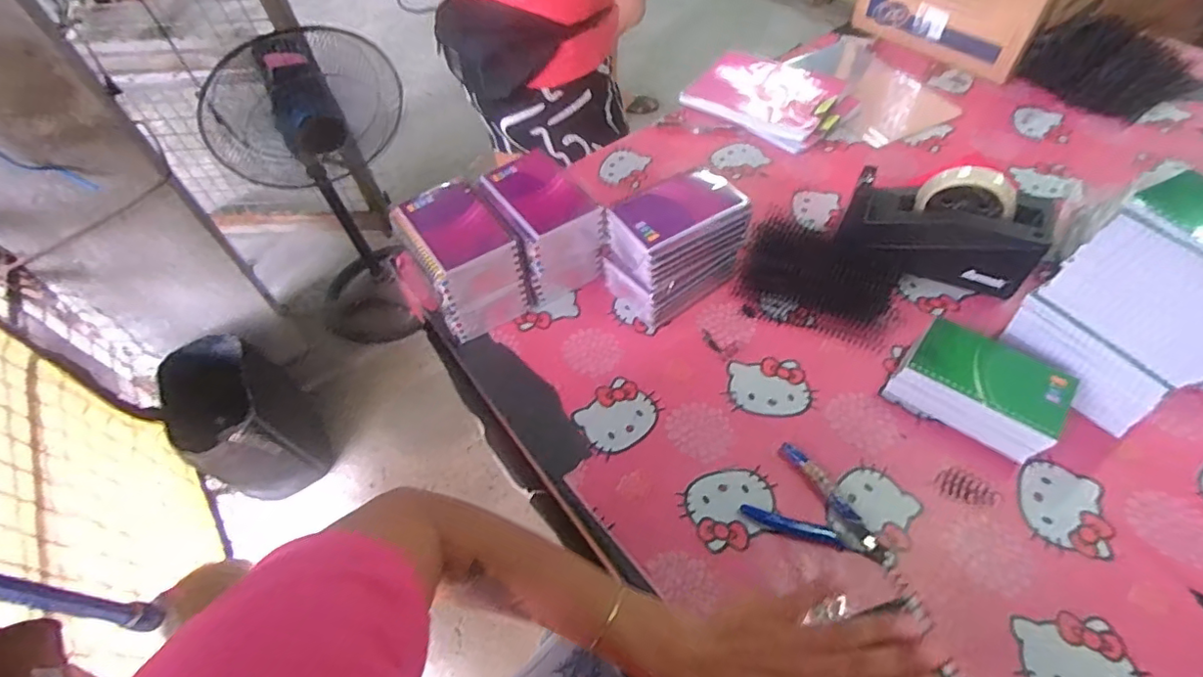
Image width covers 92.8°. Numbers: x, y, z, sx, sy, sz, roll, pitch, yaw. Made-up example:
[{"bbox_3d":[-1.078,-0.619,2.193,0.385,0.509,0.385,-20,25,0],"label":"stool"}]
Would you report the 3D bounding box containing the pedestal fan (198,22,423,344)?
[{"bbox_3d":[-0.712,-0.381,1.537,0.313,0.818,0.387,18,58,17],"label":"pedestal fan"}]

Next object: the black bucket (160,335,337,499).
[{"bbox_3d":[-0.849,0.197,1.391,0.353,0.327,0.249,35,64,26],"label":"black bucket"}]

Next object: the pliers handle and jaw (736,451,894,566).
[{"bbox_3d":[0.211,0.147,0.517,0.017,0.010,0.129,-28,58,-16],"label":"pliers handle and jaw"}]

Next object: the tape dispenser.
[{"bbox_3d":[0.384,-0.130,0.648,0.192,0.105,0.086,25,59,18],"label":"tape dispenser"}]

